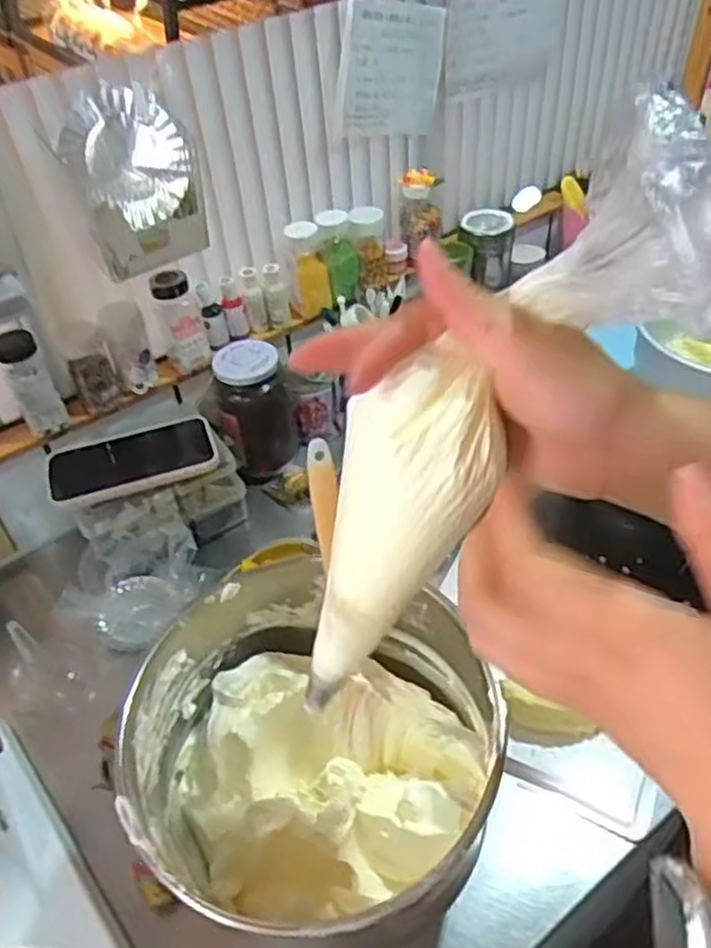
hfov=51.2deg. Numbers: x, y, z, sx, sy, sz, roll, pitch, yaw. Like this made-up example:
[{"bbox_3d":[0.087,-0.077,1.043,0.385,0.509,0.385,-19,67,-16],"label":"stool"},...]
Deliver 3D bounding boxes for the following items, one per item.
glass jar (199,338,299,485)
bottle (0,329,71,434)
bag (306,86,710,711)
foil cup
[{"bbox_3d":[-0.124,-0.070,0.860,0.085,0.152,0.085,-2,45,2],"label":"glass jar"},{"bbox_3d":[-0.322,-0.092,0.735,0.040,0.104,0.033,-26,49,-20],"label":"bottle"},{"bbox_3d":[0.034,-0.001,0.319,0.061,0.313,0.075,17,39,-25],"label":"bag"},{"bbox_3d":[-0.201,-0.282,0.658,0.099,0.116,0.023,-21,23,18],"label":"foil cup"}]

